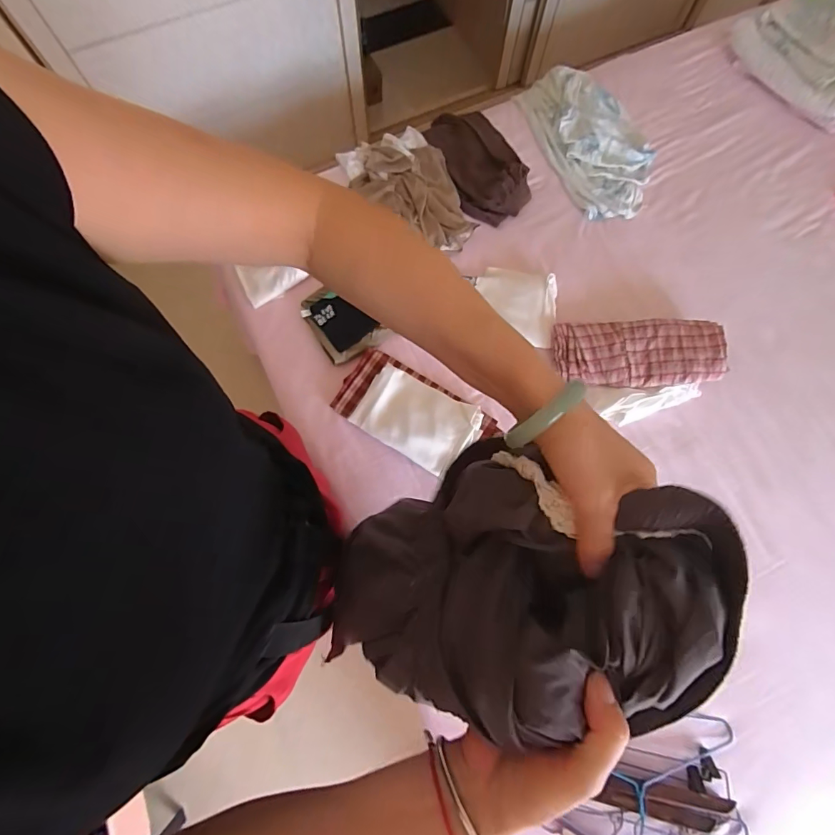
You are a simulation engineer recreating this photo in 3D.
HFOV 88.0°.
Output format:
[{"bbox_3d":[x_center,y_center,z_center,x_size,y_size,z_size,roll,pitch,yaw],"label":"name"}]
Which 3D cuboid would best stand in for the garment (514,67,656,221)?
[{"bbox_3d":[0.466,-0.753,1.158,0.270,0.048,0.499,-23,77,-8],"label":"garment"}]

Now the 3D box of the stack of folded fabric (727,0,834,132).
[{"bbox_3d":[1.129,-1.015,1.206,0.472,0.144,0.318,40,77,9],"label":"stack of folded fabric"}]

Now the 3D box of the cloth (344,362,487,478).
[{"bbox_3d":[-0.002,0.004,0.915,0.252,0.036,0.158,31,76,6],"label":"cloth"}]

